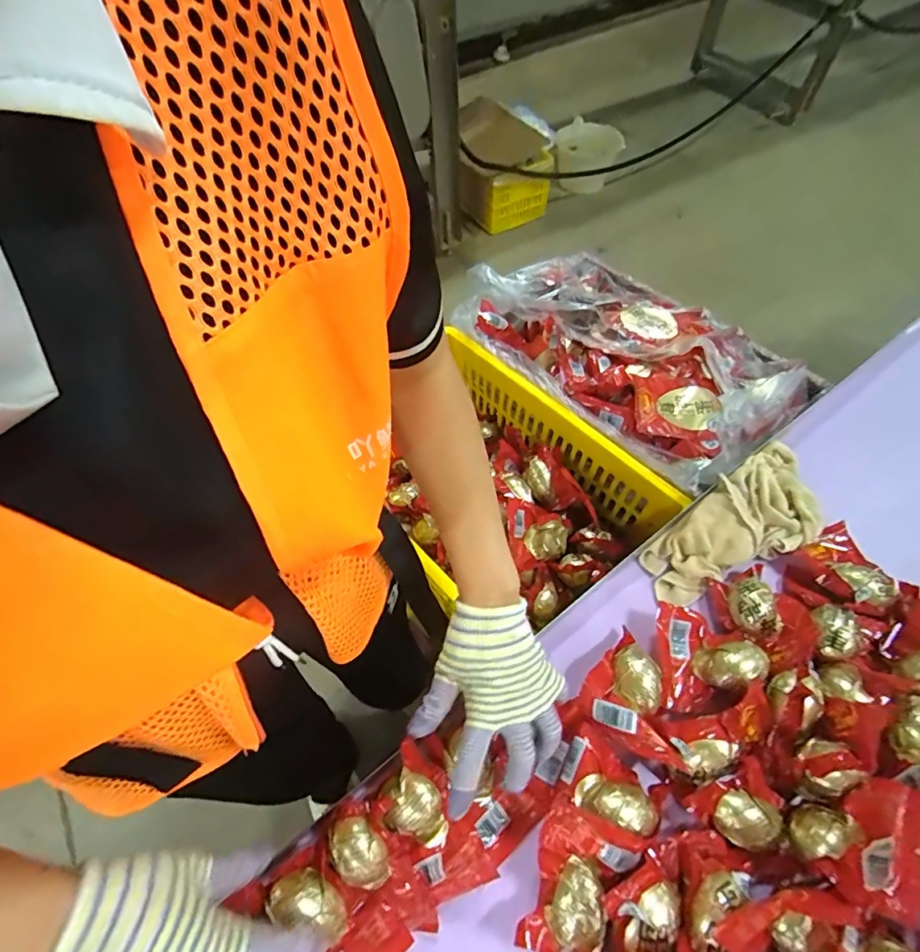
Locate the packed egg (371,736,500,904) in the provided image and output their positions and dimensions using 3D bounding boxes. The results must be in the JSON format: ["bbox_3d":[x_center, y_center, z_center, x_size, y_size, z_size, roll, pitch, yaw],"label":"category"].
[{"bbox_3d":[-0.026,0.281,0.395,0.056,0.041,0.109,-35,65,-19],"label":"packed egg"}]

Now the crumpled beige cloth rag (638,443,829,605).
[{"bbox_3d":[0.305,0.057,0.530,0.240,0.041,0.106,-29,63,-16],"label":"crumpled beige cloth rag"}]

